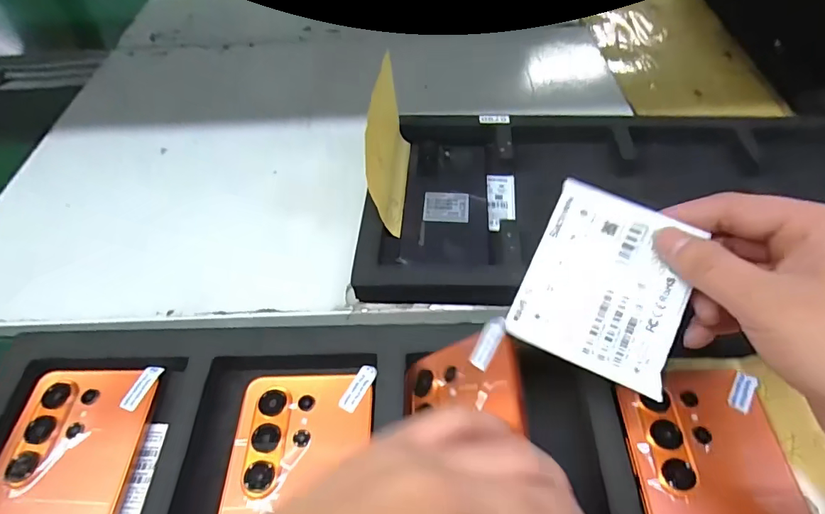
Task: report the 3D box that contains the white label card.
[{"bbox_3d":[0.095,0.012,0.226,0.071,0.004,0.084,23,83,17],"label":"white label card"}]

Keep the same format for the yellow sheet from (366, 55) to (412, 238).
[{"bbox_3d":[-0.018,-0.106,0.412,0.022,0.095,0.141,3,53,6],"label":"yellow sheet"}]

